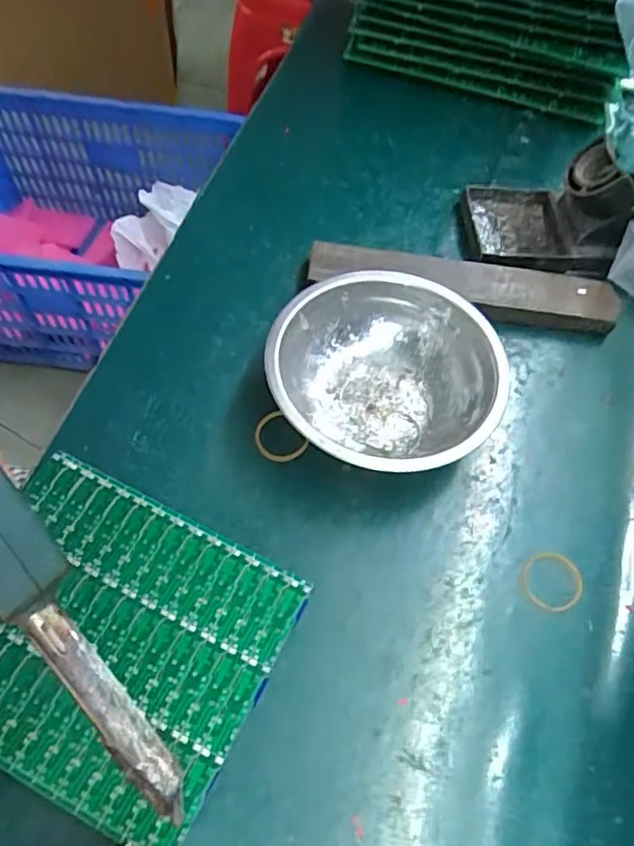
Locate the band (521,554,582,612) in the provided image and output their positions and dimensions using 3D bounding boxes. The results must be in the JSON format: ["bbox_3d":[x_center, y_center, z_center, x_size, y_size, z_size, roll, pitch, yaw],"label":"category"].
[{"bbox_3d":[0.122,0.081,0.312,0.031,0.004,0.030,1,58,-1],"label":"band"}]

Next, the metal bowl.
[{"bbox_3d":[0.039,-0.027,0.338,0.123,0.040,0.124,1,58,-1],"label":"metal bowl"}]

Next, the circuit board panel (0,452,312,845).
[{"bbox_3d":[-0.096,0.096,0.275,0.147,0.004,0.124,26,62,9],"label":"circuit board panel"}]

